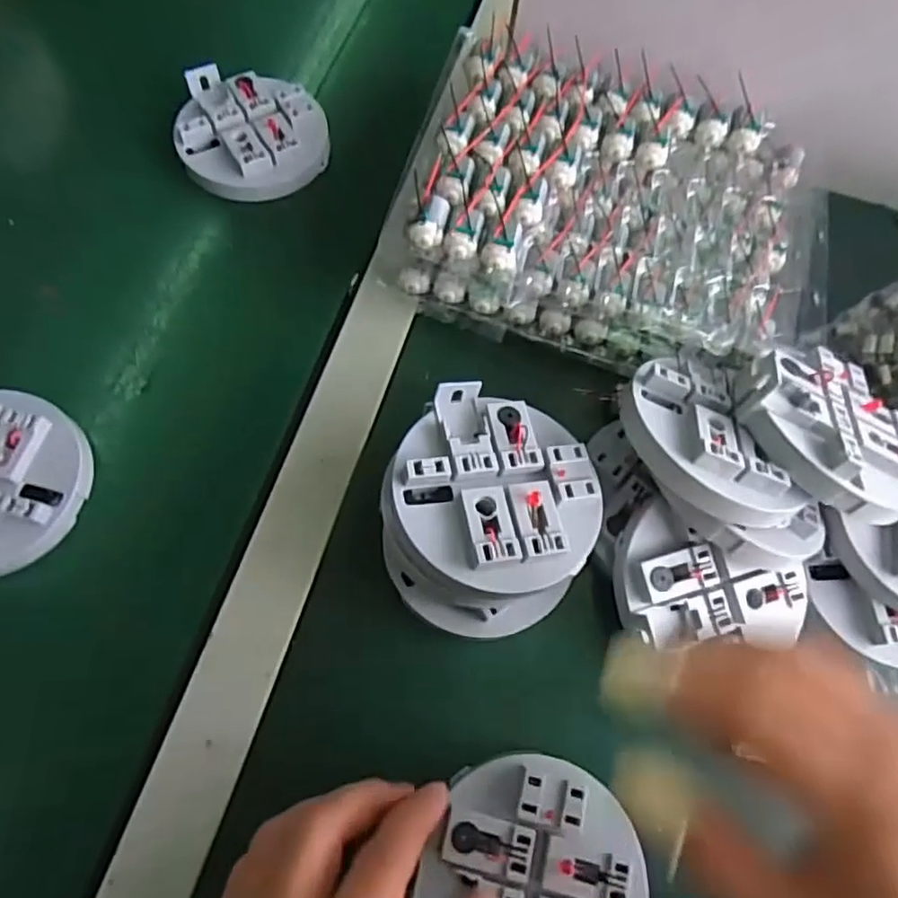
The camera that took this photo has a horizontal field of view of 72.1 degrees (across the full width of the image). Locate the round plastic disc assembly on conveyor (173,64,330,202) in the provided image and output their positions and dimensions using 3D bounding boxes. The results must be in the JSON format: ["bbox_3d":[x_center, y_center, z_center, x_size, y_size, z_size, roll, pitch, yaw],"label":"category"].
[{"bbox_3d":[-0.137,-0.223,0.437,0.098,0.026,0.095,2,68,-5],"label":"round plastic disc assembly on conveyor"}]

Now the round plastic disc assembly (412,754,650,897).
[{"bbox_3d":[0.040,0.193,0.272,0.096,0.012,0.098,1,67,-3],"label":"round plastic disc assembly"}]

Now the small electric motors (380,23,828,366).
[{"bbox_3d":[0.114,-0.147,0.390,0.270,0.057,0.201,21,68,2],"label":"small electric motors"}]

